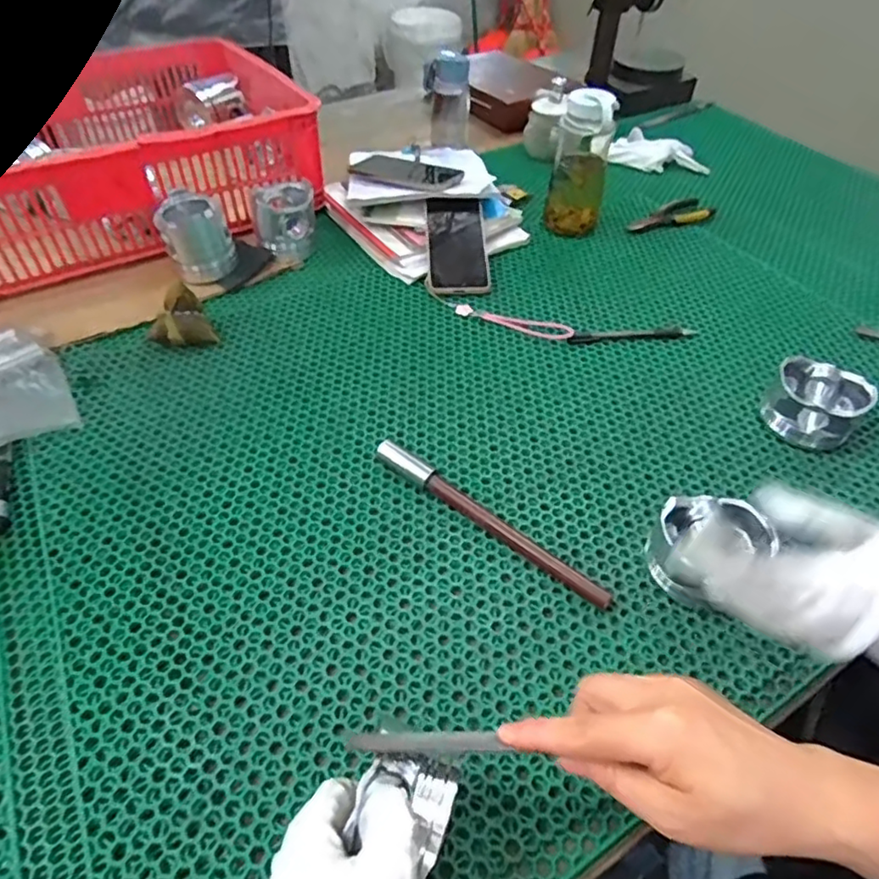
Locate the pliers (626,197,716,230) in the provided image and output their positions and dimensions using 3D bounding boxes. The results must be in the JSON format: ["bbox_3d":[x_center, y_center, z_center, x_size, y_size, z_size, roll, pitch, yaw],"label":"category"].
[{"bbox_3d":[0.347,-0.337,0.895,0.145,0.016,0.051,-19,51,-16],"label":"pliers"}]

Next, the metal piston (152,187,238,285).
[{"bbox_3d":[-0.313,-0.261,0.767,0.083,0.091,0.083,-18,50,-16],"label":"metal piston"}]

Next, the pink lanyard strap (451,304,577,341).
[{"bbox_3d":[0.088,-0.142,0.716,0.145,0.007,0.035,14,47,13],"label":"pink lanyard strap"}]

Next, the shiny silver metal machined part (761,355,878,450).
[{"bbox_3d":[0.374,-0.034,0.593,0.082,0.056,0.077,20,51,17],"label":"shiny silver metal machined part"}]

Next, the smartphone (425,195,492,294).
[{"bbox_3d":[0.024,-0.258,0.788,0.081,0.017,0.157,-4,67,-3],"label":"smartphone"}]

